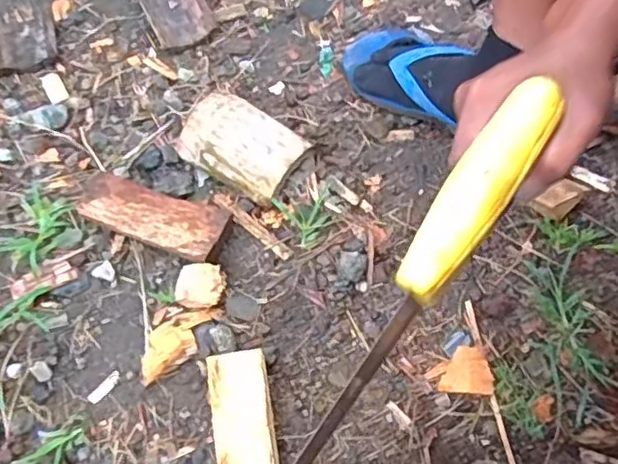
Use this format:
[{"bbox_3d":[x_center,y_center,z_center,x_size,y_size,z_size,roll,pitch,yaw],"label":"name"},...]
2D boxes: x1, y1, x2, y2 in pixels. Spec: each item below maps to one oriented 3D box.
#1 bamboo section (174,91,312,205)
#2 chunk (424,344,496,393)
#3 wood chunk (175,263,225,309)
[{"bbox_3d":[-0.071,-0.091,0.673,0.127,0.050,0.080,30,69,13],"label":"bamboo section"},{"bbox_3d":[0.136,0.124,0.583,0.054,0.008,0.042,-1,61,0],"label":"chunk"},{"bbox_3d":[-0.103,0.052,0.619,0.044,0.020,0.040,6,61,4],"label":"wood chunk"}]

